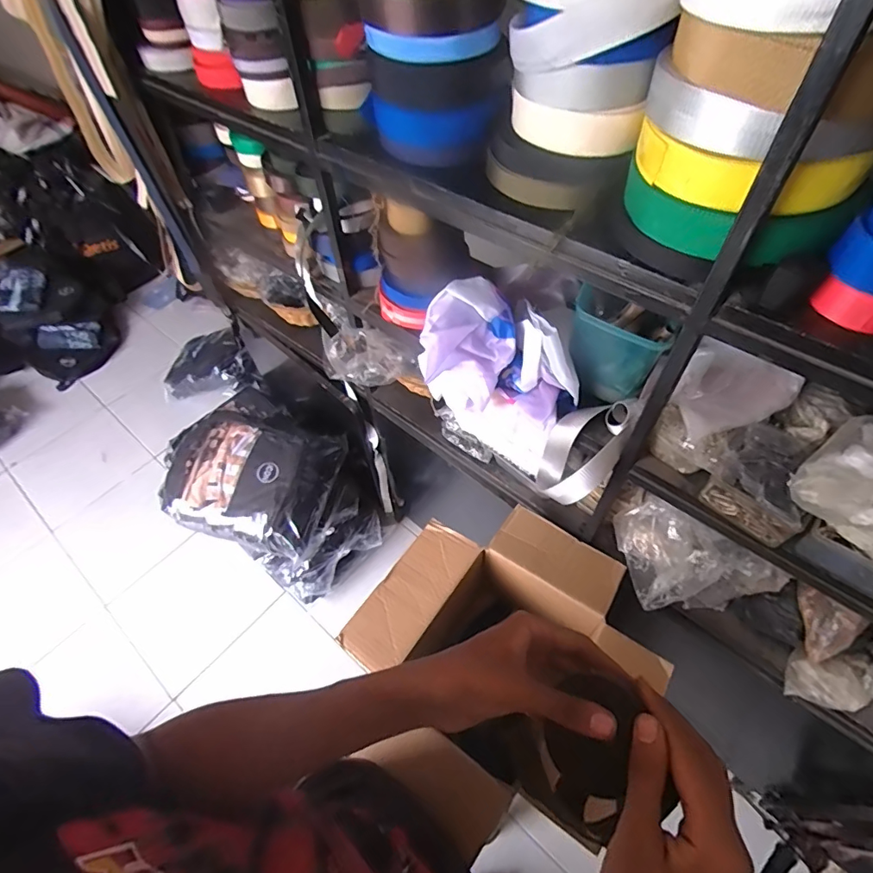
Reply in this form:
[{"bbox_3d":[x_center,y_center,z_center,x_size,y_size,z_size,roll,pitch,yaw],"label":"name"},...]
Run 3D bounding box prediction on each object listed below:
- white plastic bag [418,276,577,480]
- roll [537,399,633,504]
[{"bbox_3d":[0.094,-0.099,0.767,0.255,0.227,0.169,18,57,16],"label":"white plastic bag"},{"bbox_3d":[0.208,0.033,0.709,0.101,0.150,0.105,-2,53,3],"label":"roll"}]

